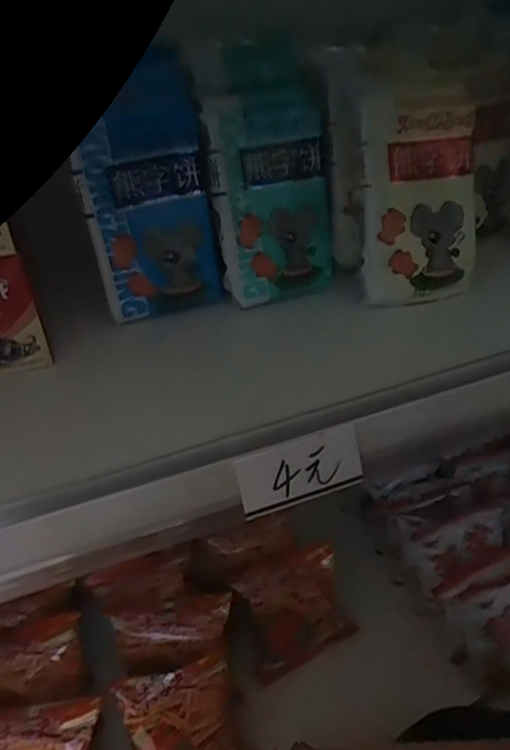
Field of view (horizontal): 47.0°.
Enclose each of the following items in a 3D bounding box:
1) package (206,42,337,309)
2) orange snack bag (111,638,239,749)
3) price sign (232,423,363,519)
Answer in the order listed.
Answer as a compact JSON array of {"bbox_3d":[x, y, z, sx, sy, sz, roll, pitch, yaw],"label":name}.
[{"bbox_3d":[0.011,-0.142,0.416,0.083,0.174,0.033,-9,15,-9],"label":"package"},{"bbox_3d":[-0.081,0.374,0.636,0.126,0.132,0.052,-9,4,-7],"label":"orange snack bag"},{"bbox_3d":[0.027,0.056,0.343,0.075,0.037,0.004,-16,14,-14],"label":"price sign"}]

